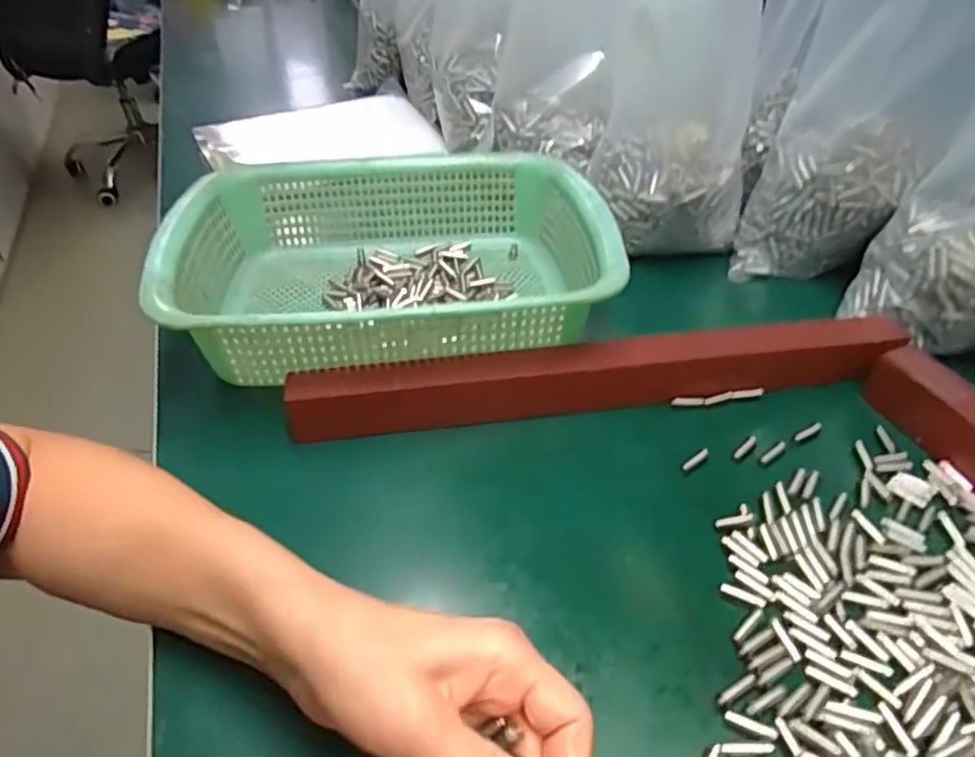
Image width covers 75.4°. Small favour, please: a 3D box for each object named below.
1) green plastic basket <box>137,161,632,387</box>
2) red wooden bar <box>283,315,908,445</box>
[{"bbox_3d":[-0.065,-0.085,0.461,0.293,0.085,0.226,-8,44,-6],"label":"green plastic basket"},{"bbox_3d":[0.074,-0.001,0.406,0.386,0.043,0.035,-6,44,-5],"label":"red wooden bar"}]

